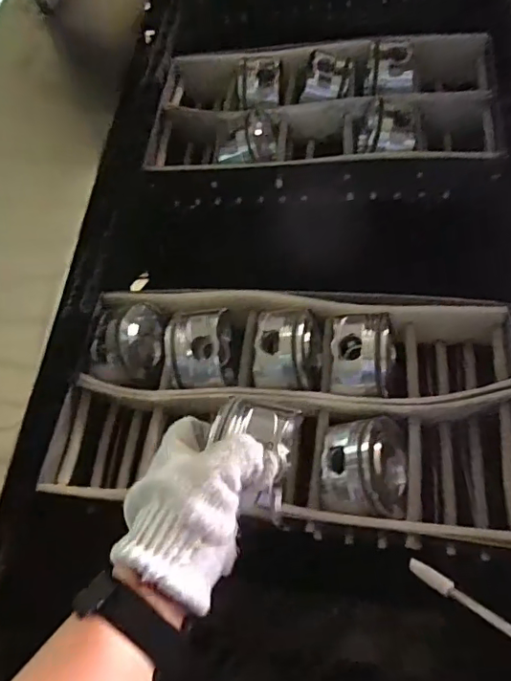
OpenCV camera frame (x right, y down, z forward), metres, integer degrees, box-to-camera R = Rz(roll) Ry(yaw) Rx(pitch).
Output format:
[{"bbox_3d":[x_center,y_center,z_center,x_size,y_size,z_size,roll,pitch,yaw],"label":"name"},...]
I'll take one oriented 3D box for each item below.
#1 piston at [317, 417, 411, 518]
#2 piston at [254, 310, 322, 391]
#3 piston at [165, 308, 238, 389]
[{"bbox_3d":[0.095,0.104,0.461,0.073,0.066,0.085,4,33,13],"label":"piston"},{"bbox_3d":[0.032,0.012,0.517,0.060,0.071,0.067,2,32,11],"label":"piston"},{"bbox_3d":[-0.054,0.012,0.542,0.060,0.075,0.082,-2,32,5],"label":"piston"}]

